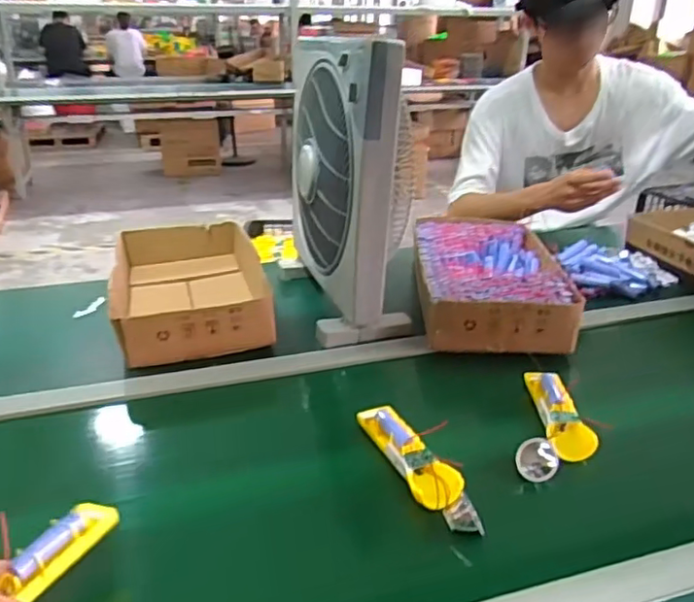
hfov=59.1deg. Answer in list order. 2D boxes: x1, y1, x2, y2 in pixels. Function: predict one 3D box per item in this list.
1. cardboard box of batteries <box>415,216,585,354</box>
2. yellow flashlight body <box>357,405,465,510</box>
[{"bbox_3d":[0.240,-0.044,1.057,0.227,0.075,0.402,3,25,3],"label":"cardboard box of batteries"},{"bbox_3d":[0.067,0.168,0.686,0.051,0.023,0.182,-10,27,-22],"label":"yellow flashlight body"}]

